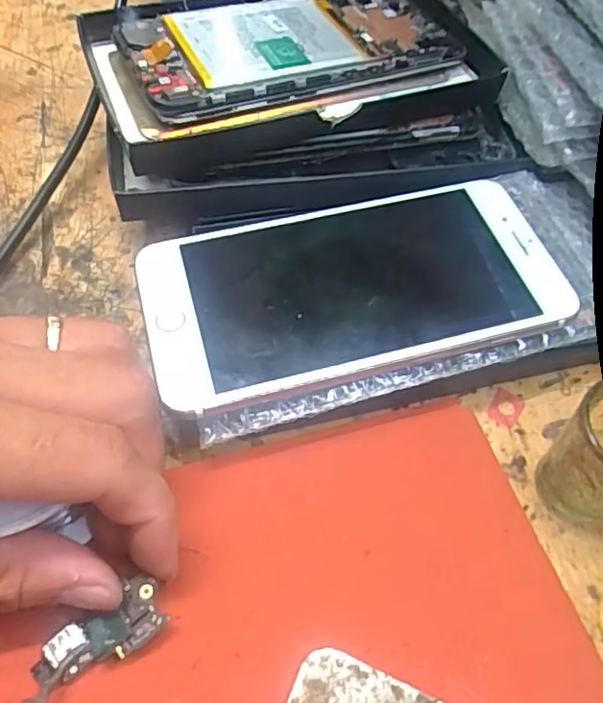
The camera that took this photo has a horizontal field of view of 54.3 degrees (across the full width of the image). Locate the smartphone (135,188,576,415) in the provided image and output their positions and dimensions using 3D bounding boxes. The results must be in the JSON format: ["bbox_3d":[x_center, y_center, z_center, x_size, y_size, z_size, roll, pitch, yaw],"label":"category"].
[{"bbox_3d":[0.020,-0.025,0.222,0.152,0.010,0.075,-13,60,-9],"label":"smartphone"}]

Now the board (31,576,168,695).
[{"bbox_3d":[-0.059,0.082,0.170,0.038,0.007,0.017,-29,62,-11],"label":"board"}]

